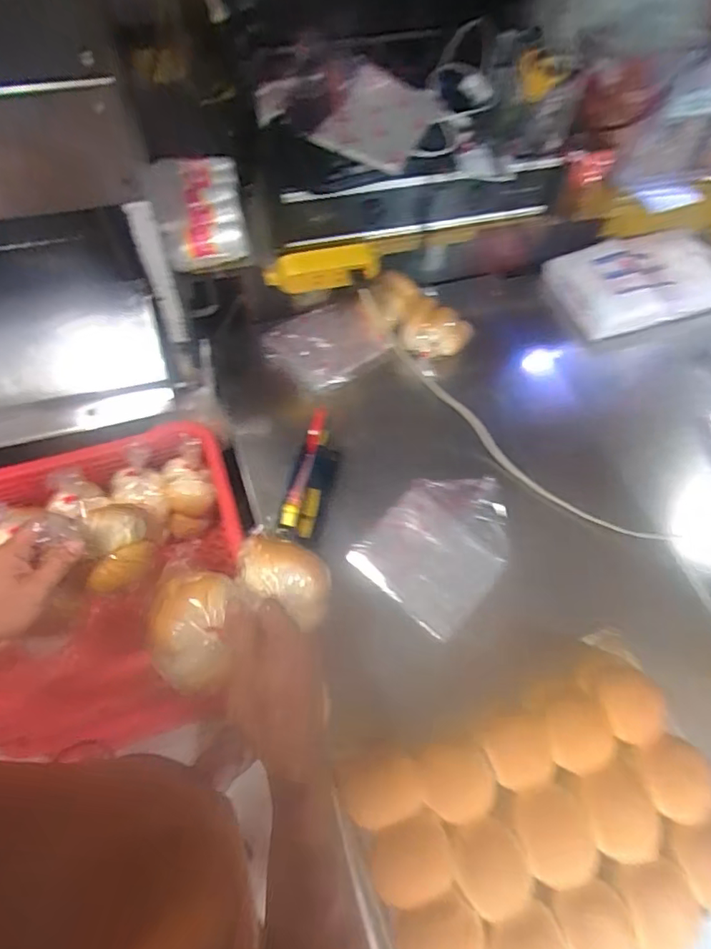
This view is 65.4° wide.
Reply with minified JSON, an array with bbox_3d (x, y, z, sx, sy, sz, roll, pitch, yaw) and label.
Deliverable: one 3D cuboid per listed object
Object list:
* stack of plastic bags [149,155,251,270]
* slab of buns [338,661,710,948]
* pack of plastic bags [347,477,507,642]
[{"bbox_3d":[-0.223,-0.381,0.797,0.117,0.068,0.168,-9,63,-9],"label":"stack of plastic bags"},{"bbox_3d":[0.217,0.404,0.624,0.400,0.060,0.295,-17,63,-10],"label":"slab of buns"},{"bbox_3d":[0.138,0.100,0.827,0.200,0.032,0.236,38,66,15],"label":"pack of plastic bags"}]

